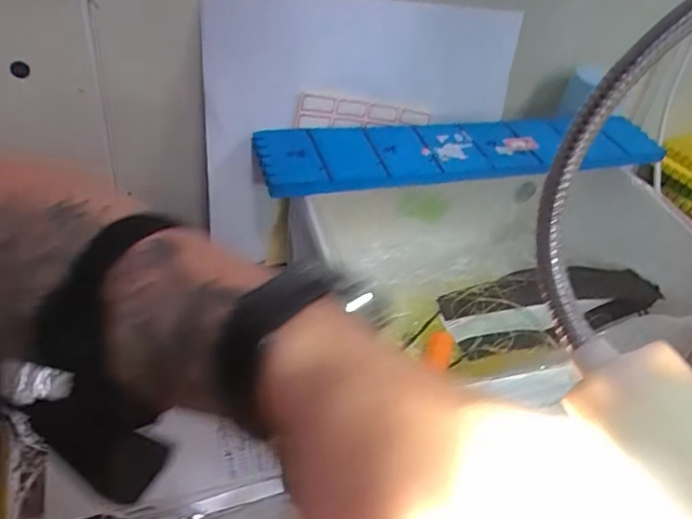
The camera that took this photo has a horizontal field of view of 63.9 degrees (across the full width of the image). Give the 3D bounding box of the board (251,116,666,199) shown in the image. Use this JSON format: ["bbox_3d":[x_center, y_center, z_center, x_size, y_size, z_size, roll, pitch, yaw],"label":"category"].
[{"bbox_3d":[0.097,-0.089,0.443,0.332,0.014,0.071,-6,50,-16],"label":"board"}]

